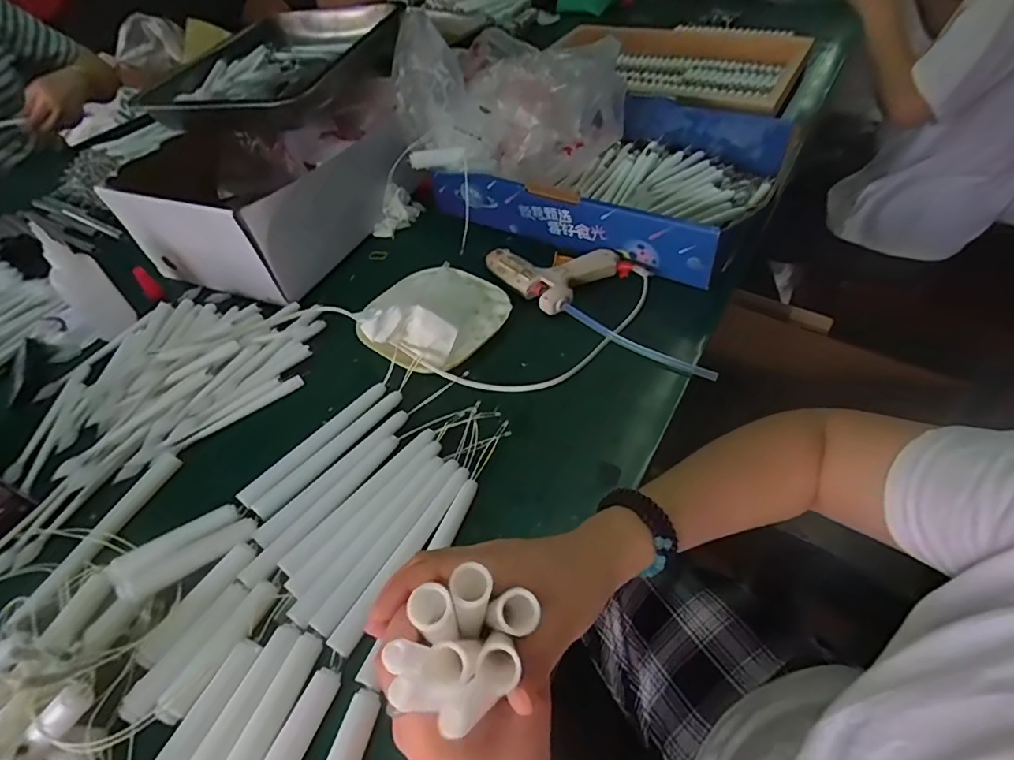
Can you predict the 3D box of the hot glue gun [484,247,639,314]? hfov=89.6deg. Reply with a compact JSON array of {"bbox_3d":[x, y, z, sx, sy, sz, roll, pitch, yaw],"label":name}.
[{"bbox_3d":[0.055,-0.128,0.574,0.116,0.025,0.119,-30,54,-21],"label":"hot glue gun"}]

